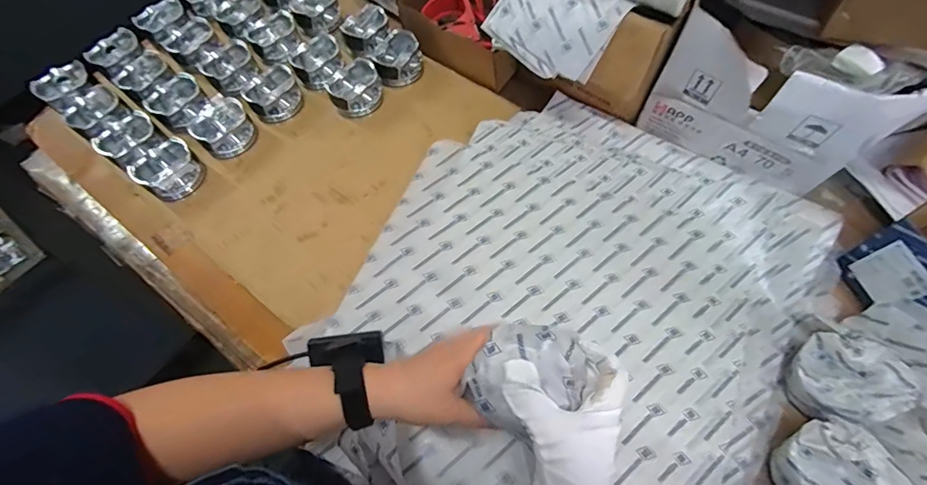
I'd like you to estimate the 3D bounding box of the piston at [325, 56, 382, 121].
[{"bbox_3d":[-0.170,-0.242,0.689,0.078,0.049,0.076,-1,65,1],"label":"piston"}]

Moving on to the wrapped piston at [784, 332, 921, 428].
[{"bbox_3d":[0.398,0.139,0.456,0.082,0.065,0.092,-15,65,-5],"label":"wrapped piston"}]

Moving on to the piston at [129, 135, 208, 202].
[{"bbox_3d":[-0.424,-0.105,0.640,0.081,0.042,0.083,-1,65,1],"label":"piston"}]

